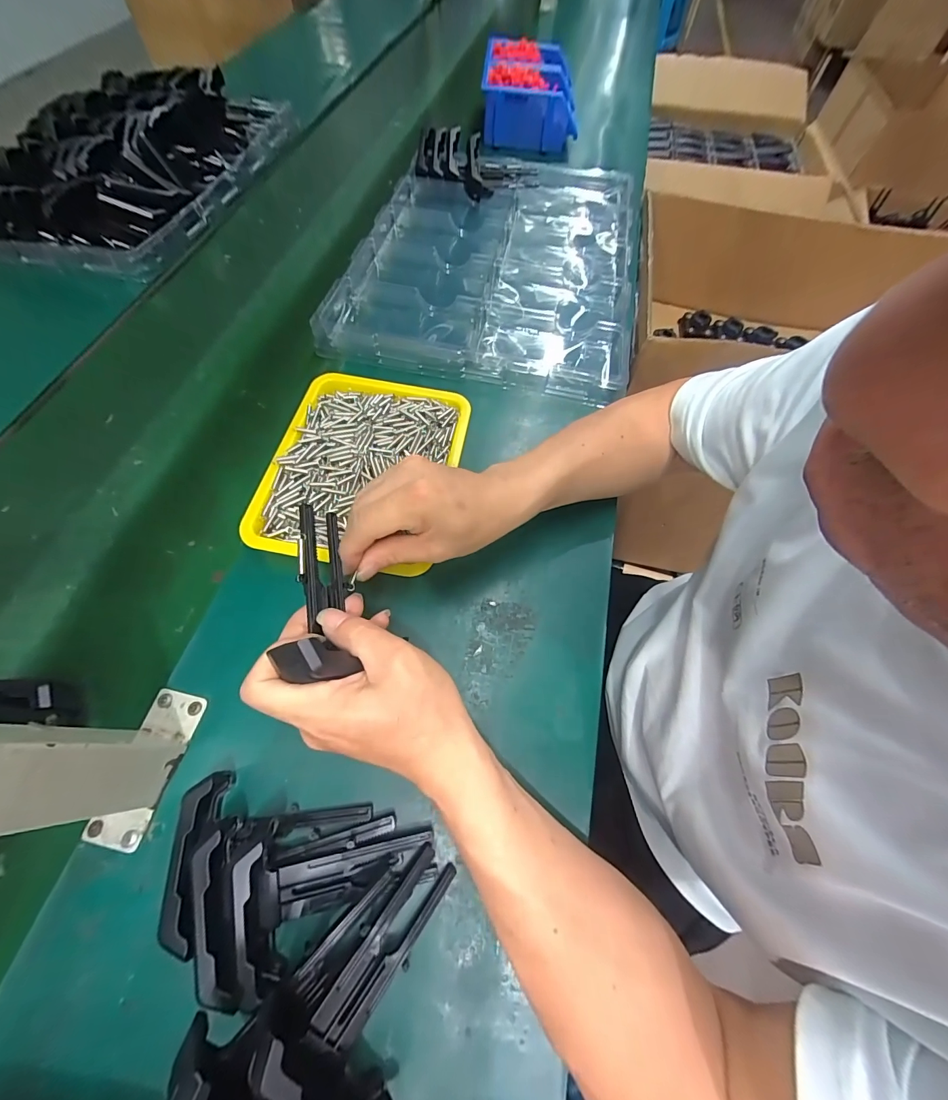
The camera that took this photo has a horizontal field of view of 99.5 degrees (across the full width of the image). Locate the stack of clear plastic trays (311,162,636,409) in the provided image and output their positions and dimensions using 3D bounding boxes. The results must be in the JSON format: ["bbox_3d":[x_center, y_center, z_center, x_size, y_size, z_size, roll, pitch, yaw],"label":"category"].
[{"bbox_3d":[0.038,-0.428,0.575,0.382,0.039,0.508,11,64,4],"label":"stack of clear plastic trays"}]

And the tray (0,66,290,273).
[{"bbox_3d":[-0.545,-0.615,0.626,0.335,0.073,0.489,12,64,4],"label":"tray"}]

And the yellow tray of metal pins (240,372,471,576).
[{"bbox_3d":[-0.106,-0.083,0.403,0.177,0.034,0.212,8,64,2],"label":"yellow tray of metal pins"}]

